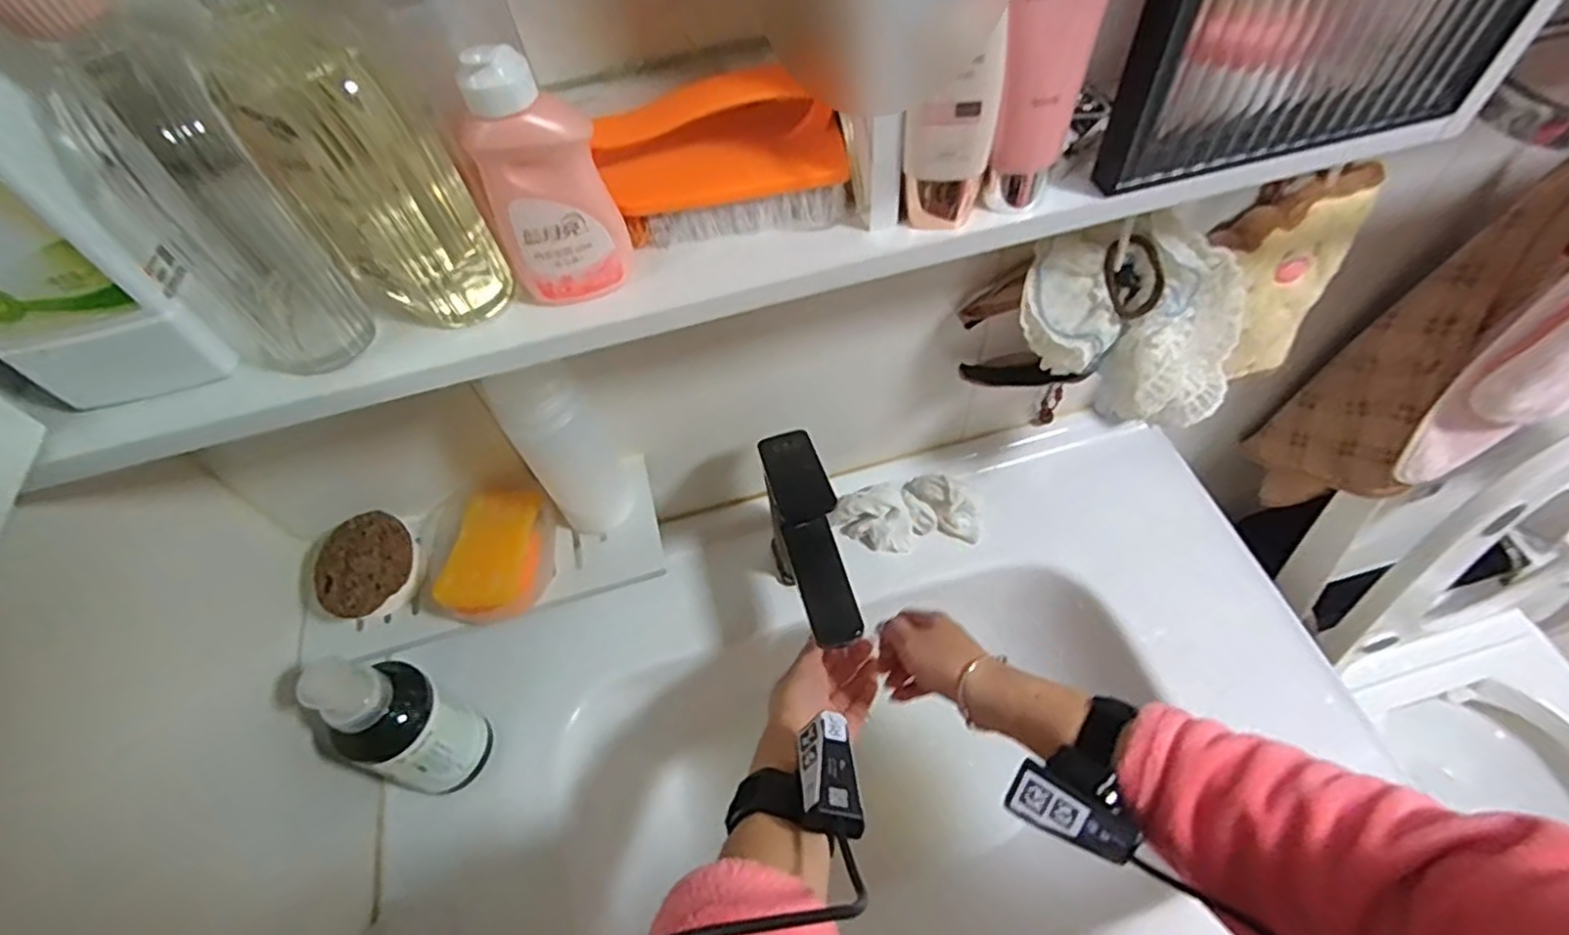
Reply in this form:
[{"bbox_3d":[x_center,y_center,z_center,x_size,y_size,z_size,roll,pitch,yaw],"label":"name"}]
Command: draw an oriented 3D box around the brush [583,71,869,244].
[{"bbox_3d":[-0.028,-0.154,0.356,0.124,0.059,0.047,-7,56,0],"label":"brush"}]

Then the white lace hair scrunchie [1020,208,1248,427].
[{"bbox_3d":[0.259,-0.113,0.526,0.153,0.108,0.114,22,61,18],"label":"white lace hair scrunchie"}]

